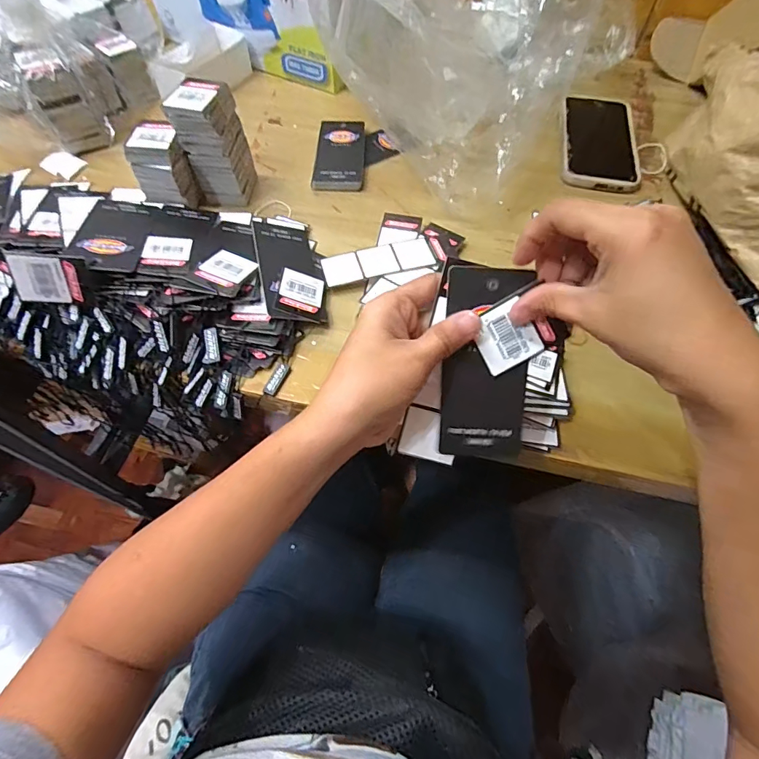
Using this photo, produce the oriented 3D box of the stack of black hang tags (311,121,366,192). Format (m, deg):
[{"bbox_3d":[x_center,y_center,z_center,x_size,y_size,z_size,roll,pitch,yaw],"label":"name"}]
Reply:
[{"bbox_3d":[-0.042,-0.240,0.473,0.051,0.009,0.109,2,60,1],"label":"stack of black hang tags"}]

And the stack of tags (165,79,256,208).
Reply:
[{"bbox_3d":[-0.150,-0.215,0.409,0.043,0.097,0.052,5,60,3],"label":"stack of tags"}]

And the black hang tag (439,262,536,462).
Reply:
[{"bbox_3d":[0.061,-0.008,0.254,0.048,0.005,0.108,3,101,2],"label":"black hang tag"}]

